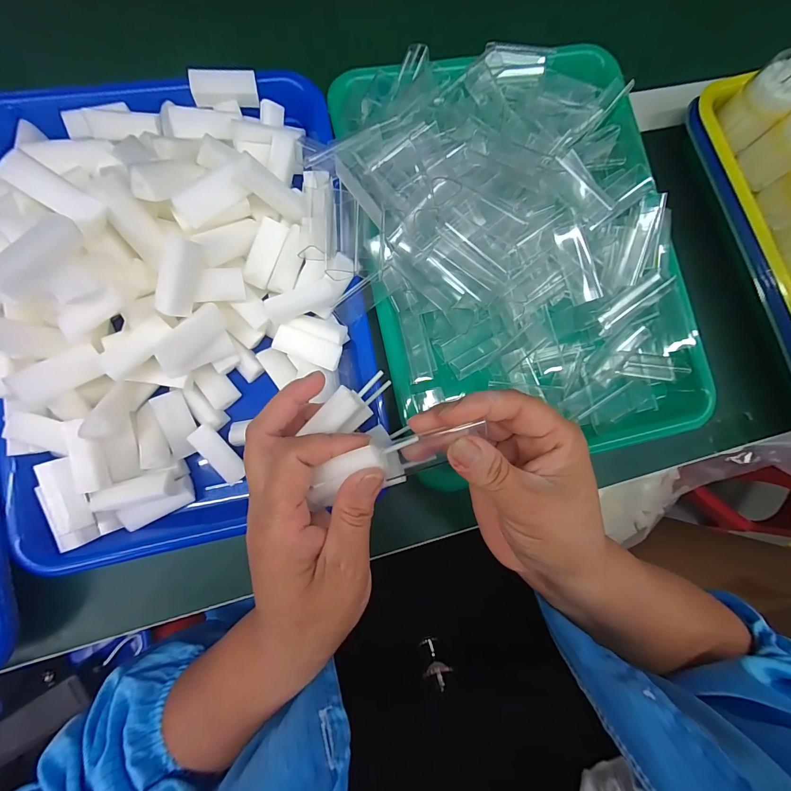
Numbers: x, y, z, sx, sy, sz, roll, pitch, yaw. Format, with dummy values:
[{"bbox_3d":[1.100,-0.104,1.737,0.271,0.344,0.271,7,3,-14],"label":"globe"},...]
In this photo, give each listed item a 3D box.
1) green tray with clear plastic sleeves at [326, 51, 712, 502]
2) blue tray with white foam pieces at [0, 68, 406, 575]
[{"bbox_3d":[0.099,-0.107,0.280,0.250,0.074,0.322,-14,85,-7],"label":"green tray with clear plastic sleeves"},{"bbox_3d":[-0.143,-0.067,0.242,0.244,0.105,0.329,-9,84,-6],"label":"blue tray with white foam pieces"}]

